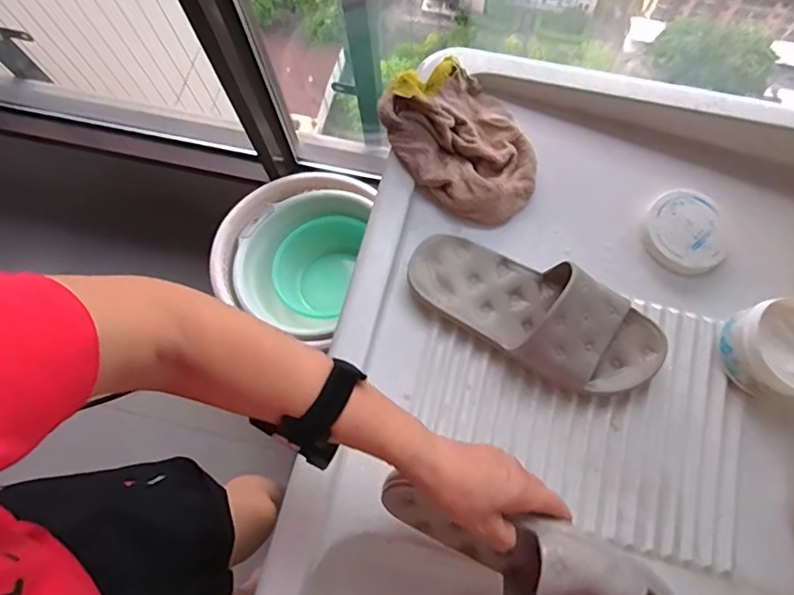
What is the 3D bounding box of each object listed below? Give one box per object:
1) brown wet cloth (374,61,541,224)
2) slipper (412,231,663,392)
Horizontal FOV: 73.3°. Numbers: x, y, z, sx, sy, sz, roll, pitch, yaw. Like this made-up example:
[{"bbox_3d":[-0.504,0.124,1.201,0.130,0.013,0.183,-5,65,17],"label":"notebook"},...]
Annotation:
[{"bbox_3d":[0.073,-0.177,0.612,0.141,0.062,0.199,-28,73,-6],"label":"brown wet cloth"},{"bbox_3d":[0.138,0.014,0.528,0.260,0.075,0.101,23,75,9],"label":"slipper"}]

